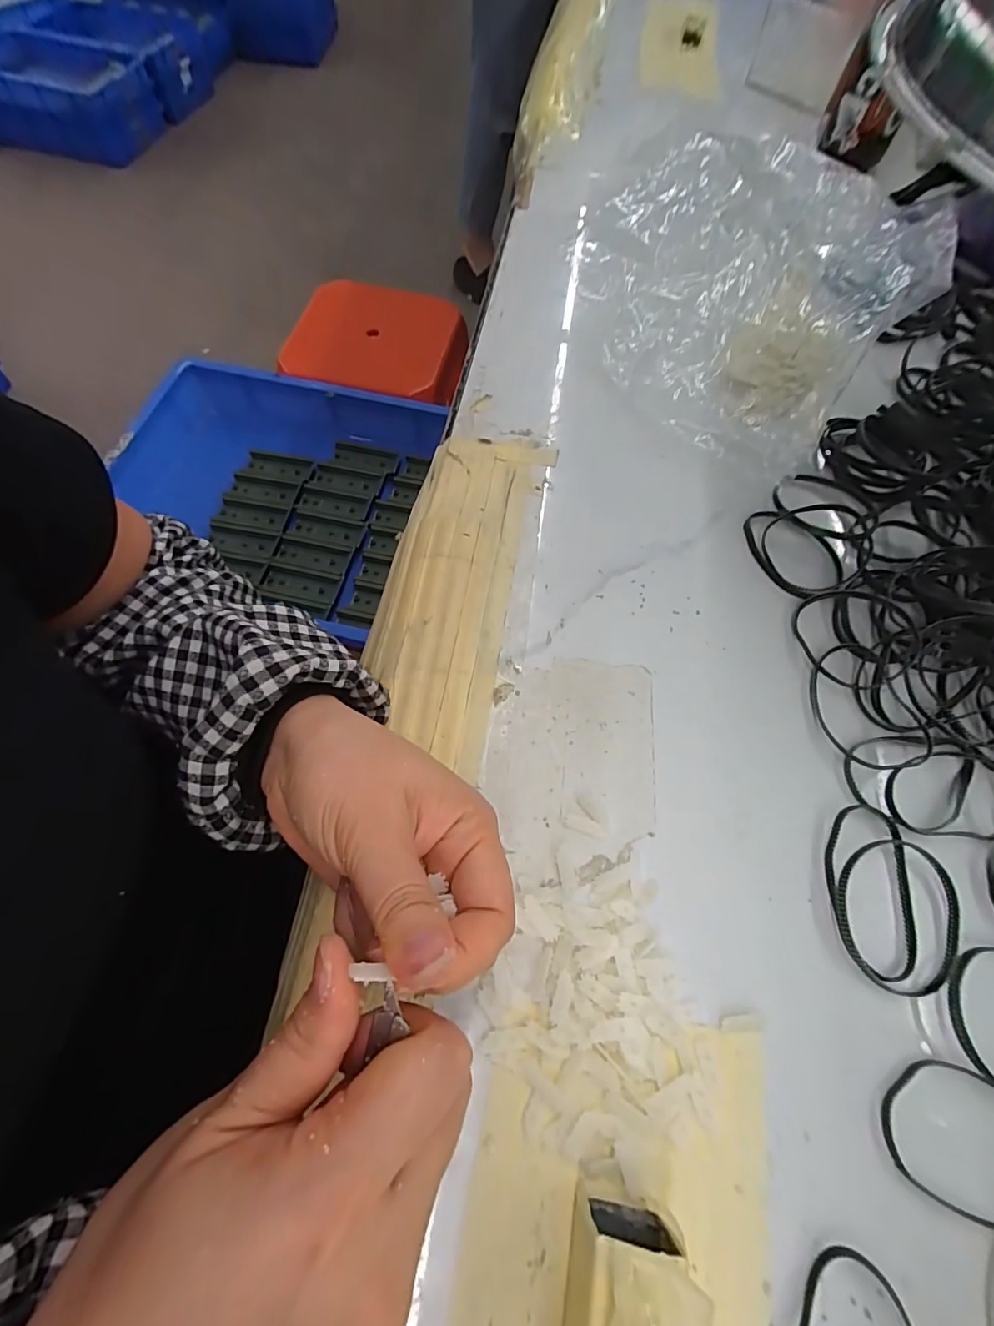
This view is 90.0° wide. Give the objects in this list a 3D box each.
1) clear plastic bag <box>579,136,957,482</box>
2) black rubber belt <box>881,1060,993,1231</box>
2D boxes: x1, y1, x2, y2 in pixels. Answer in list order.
[{"bbox_3d":[0.200,-0.271,0.349,0.163,0.100,0.252,42,71,16],"label":"clear plastic bag"},{"bbox_3d":[0.186,0.187,0.191,0.066,0.005,0.048,29,68,11],"label":"black rubber belt"}]

